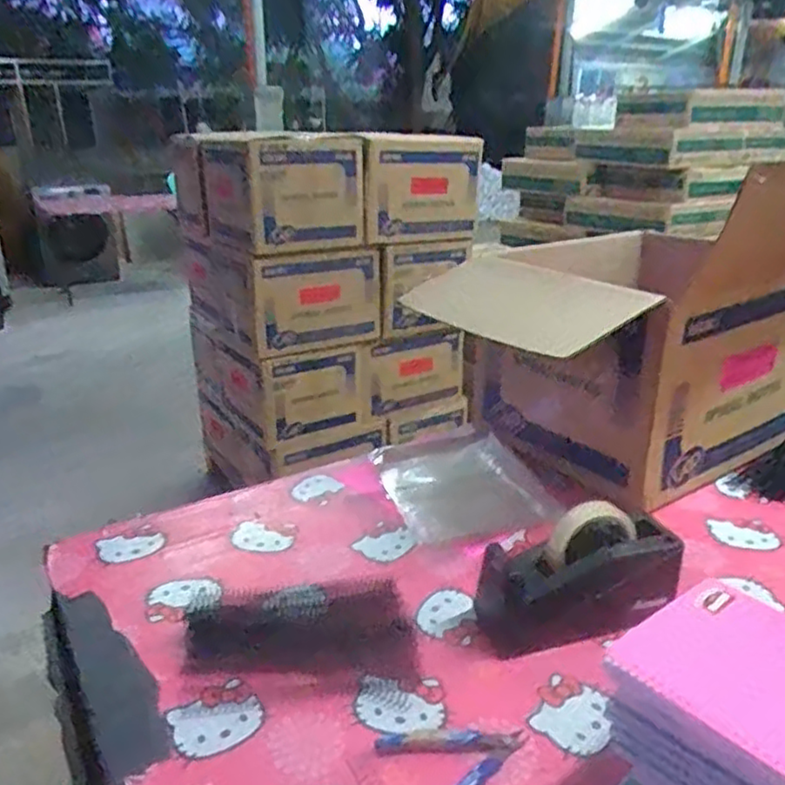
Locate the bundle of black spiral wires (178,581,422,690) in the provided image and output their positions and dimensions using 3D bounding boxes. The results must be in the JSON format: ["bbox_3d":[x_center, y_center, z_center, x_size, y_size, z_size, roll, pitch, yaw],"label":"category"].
[{"bbox_3d":[-0.092,0.243,0.701,0.232,0.009,0.143,-1,22,-1],"label":"bundle of black spiral wires"}]

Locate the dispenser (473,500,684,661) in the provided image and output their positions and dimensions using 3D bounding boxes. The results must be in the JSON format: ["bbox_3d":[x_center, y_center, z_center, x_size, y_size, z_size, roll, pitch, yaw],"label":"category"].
[{"bbox_3d":[0.192,0.188,0.699,0.201,0.116,0.076,-5,22,-12],"label":"dispenser"}]

